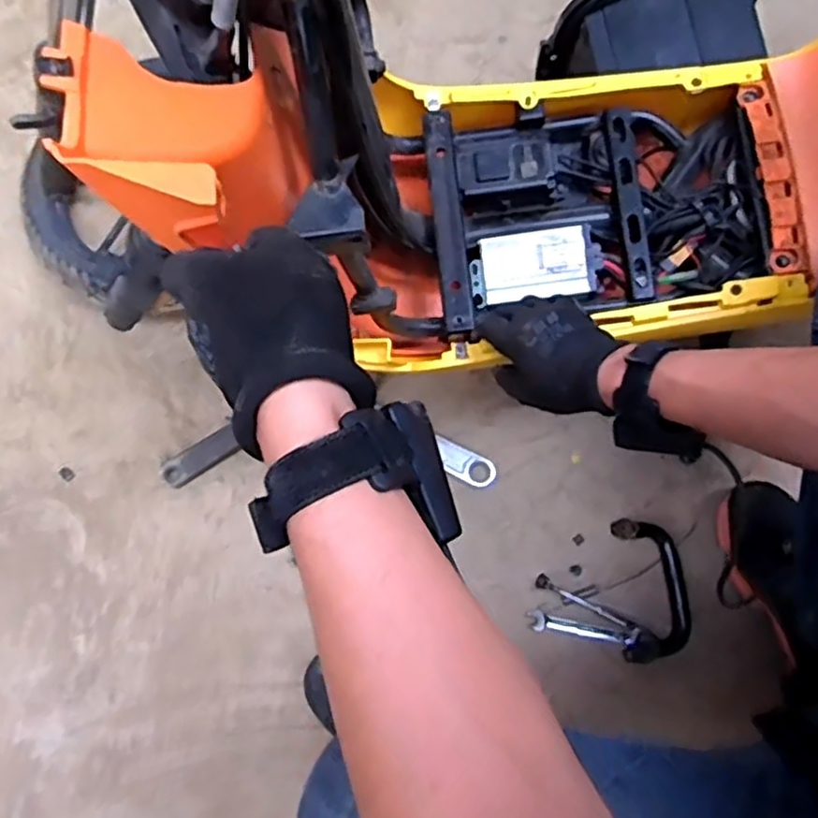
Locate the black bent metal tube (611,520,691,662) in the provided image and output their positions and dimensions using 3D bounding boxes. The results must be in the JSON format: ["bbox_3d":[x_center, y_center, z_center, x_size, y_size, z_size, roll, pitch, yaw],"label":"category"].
[{"bbox_3d":[0.271,0.200,0.756,0.071,0.030,0.152,0,71,0],"label":"black bent metal tube"}]

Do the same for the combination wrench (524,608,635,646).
[{"bbox_3d":[0.189,0.242,0.759,0.113,0.006,0.022,9,72,3],"label":"combination wrench"}]

